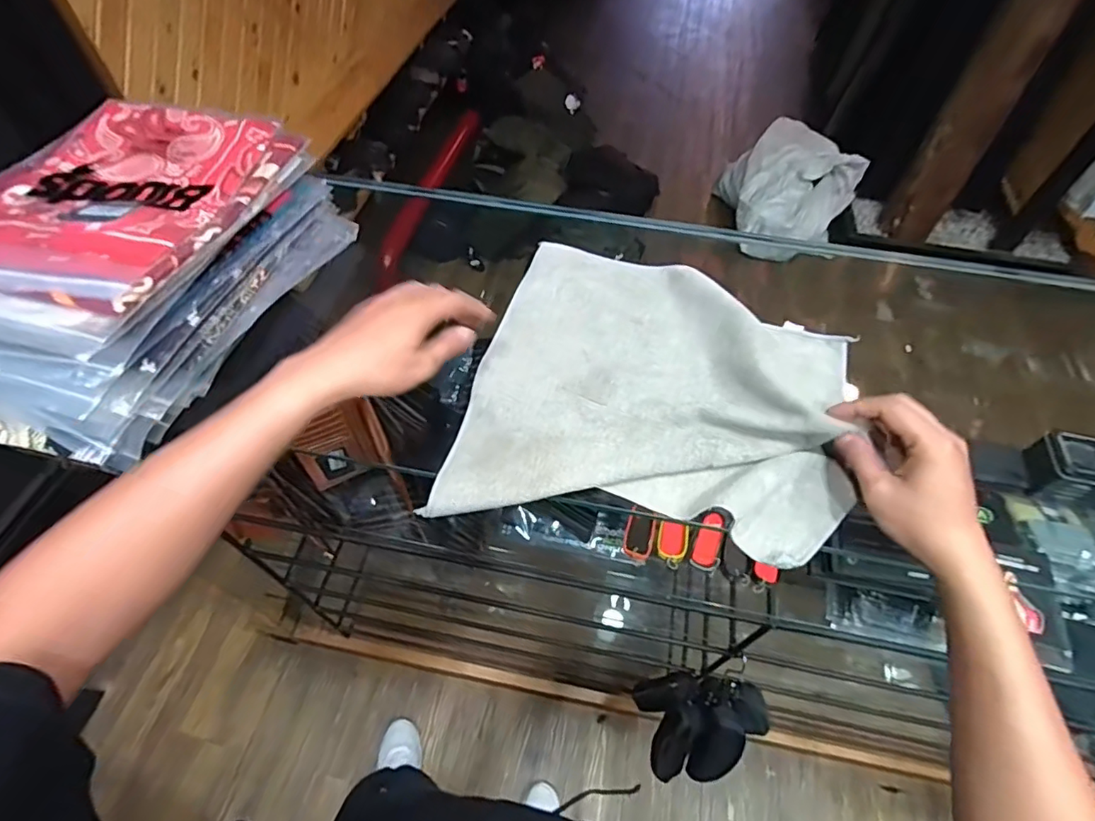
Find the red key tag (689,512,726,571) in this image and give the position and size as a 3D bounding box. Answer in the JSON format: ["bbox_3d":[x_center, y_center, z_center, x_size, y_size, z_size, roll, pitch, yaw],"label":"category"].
[{"bbox_3d":[0.219,0.176,0.733,0.035,0.007,0.076,18,89,28],"label":"red key tag"}]

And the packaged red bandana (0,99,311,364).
[{"bbox_3d":[-0.413,-0.190,0.502,0.231,0.031,0.336,14,51,2],"label":"packaged red bandana"}]

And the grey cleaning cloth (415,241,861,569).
[{"bbox_3d":[0.107,-0.025,0.503,0.336,0.051,0.321,15,57,7],"label":"grey cleaning cloth"}]

